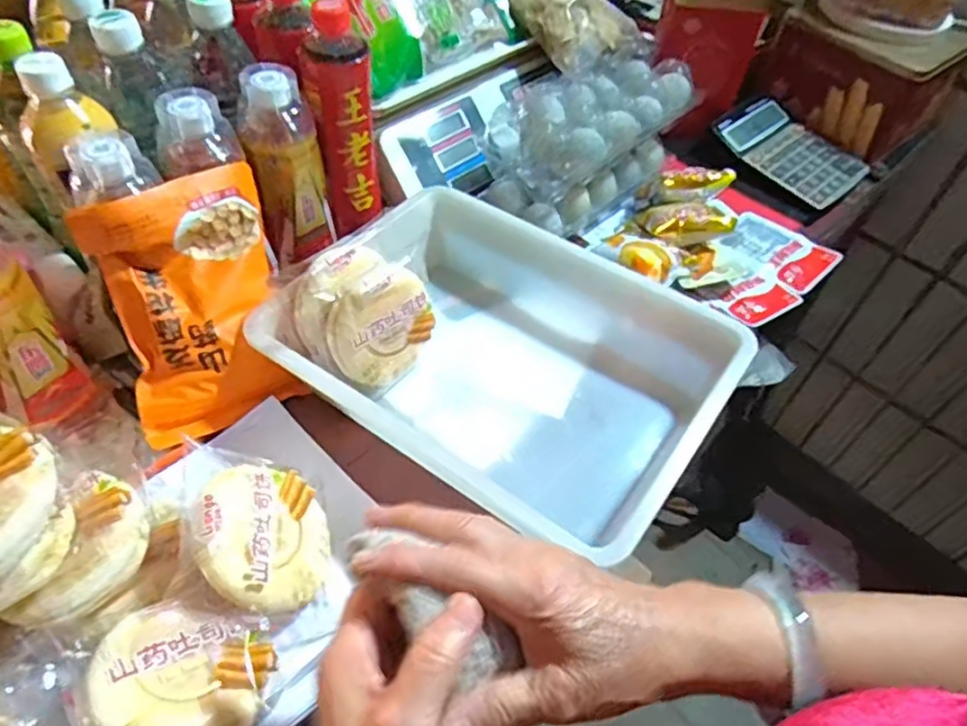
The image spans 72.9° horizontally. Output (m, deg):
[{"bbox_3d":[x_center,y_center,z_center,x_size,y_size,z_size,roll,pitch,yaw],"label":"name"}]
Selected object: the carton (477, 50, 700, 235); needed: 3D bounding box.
[{"bbox_3d":[0.112,-0.244,0.706,0.113,0.105,0.246,37,56,23],"label":"carton"}]

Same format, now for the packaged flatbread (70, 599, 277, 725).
[{"bbox_3d":[-0.171,0.177,0.366,0.100,0.026,0.088,-12,58,-43],"label":"packaged flatbread"}]

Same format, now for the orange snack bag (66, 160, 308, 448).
[{"bbox_3d":[-0.219,-0.048,0.514,0.135,0.191,0.050,-21,13,-35],"label":"orange snack bag"}]

